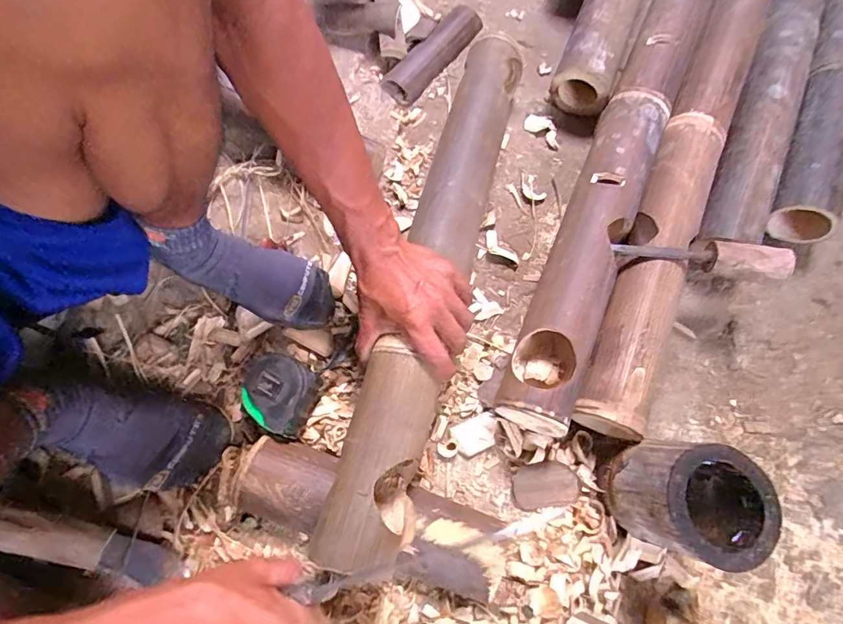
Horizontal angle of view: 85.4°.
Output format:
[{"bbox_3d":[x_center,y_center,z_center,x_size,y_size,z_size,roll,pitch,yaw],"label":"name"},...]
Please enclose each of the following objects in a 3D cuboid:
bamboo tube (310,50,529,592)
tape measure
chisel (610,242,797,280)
[{"bbox_3d":[0.016,-0.051,0.504,0.083,0.084,0.616,16,71,5],"label":"bamboo tube"},{"bbox_3d":[-0.157,0.092,0.510,0.078,0.049,0.075,24,74,7],"label":"tape measure"},{"bbox_3d":[0.308,-0.062,0.508,0.176,0.027,0.027,9,71,16],"label":"chisel"}]

